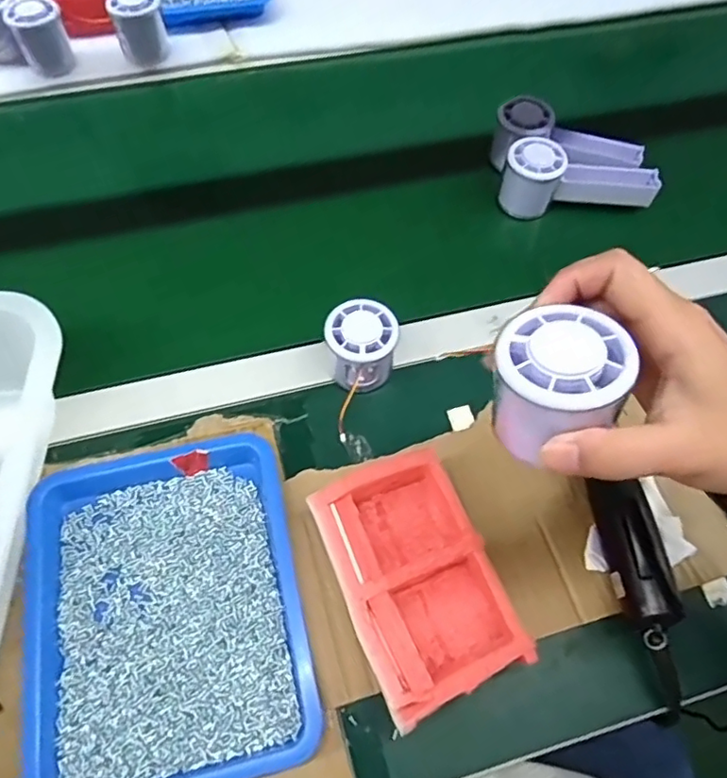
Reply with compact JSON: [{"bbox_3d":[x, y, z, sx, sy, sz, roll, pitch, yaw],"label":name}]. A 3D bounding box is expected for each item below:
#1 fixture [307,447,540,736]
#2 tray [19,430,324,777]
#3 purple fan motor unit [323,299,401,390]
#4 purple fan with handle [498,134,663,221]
[{"bbox_3d":[0.033,0.128,0.394,0.095,0.047,0.150,-21,64,-13],"label":"fixture"},{"bbox_3d":[-0.133,0.145,0.396,0.177,0.028,0.224,-12,63,-9],"label":"tray"},{"bbox_3d":[-0.002,-0.033,0.480,0.054,0.059,0.054,1,61,-2],"label":"purple fan motor unit"},{"bbox_3d":[0.216,-0.213,0.586,0.147,0.058,0.051,0,62,-3],"label":"purple fan with handle"}]

